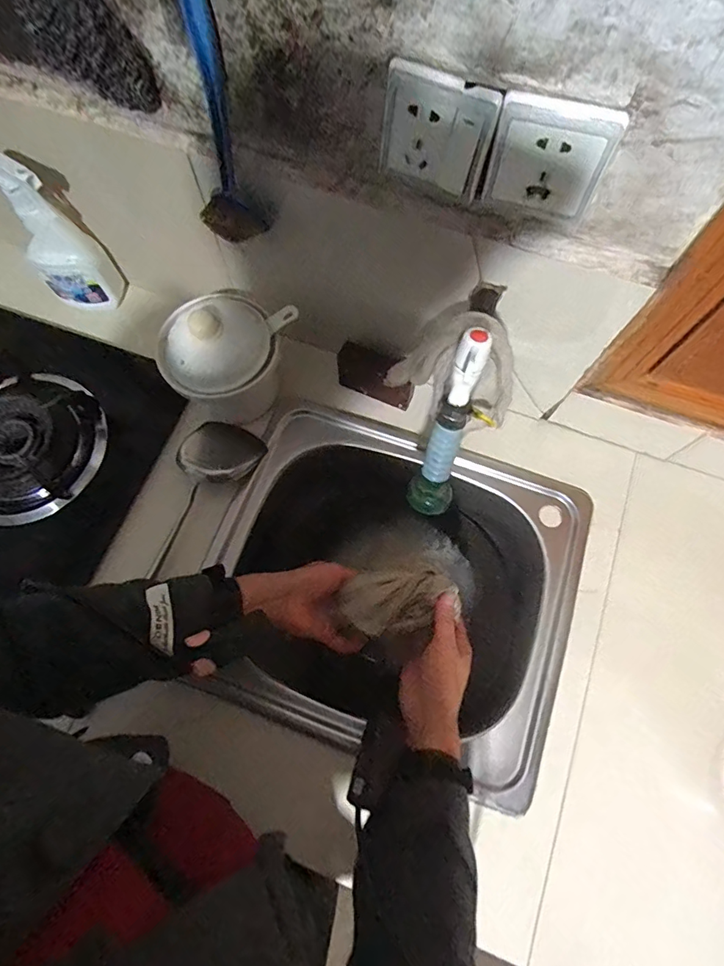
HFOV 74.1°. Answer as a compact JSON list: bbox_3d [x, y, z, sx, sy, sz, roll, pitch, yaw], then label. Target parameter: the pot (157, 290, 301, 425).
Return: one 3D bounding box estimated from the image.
[{"bbox_3d":[-0.190,-0.172,0.664,0.170,0.127,0.151,21,73,7],"label":"pot"}]

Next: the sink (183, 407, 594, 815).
[{"bbox_3d":[0.038,0.137,0.676,0.469,0.155,0.401,18,72,6],"label":"sink"}]

